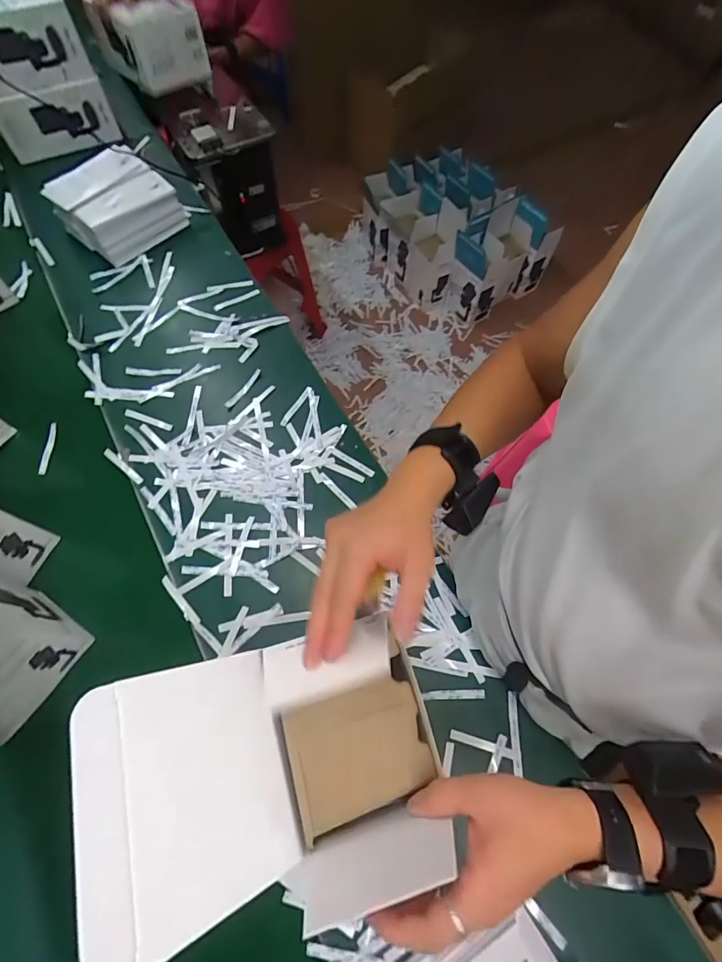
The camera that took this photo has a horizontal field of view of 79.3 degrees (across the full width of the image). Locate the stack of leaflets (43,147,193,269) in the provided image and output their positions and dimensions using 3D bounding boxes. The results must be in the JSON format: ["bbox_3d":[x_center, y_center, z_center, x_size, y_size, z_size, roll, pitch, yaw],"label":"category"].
[{"bbox_3d":[-0.474,-0.541,0.856,0.165,0.098,0.193,40,72,15],"label":"stack of leaflets"}]

